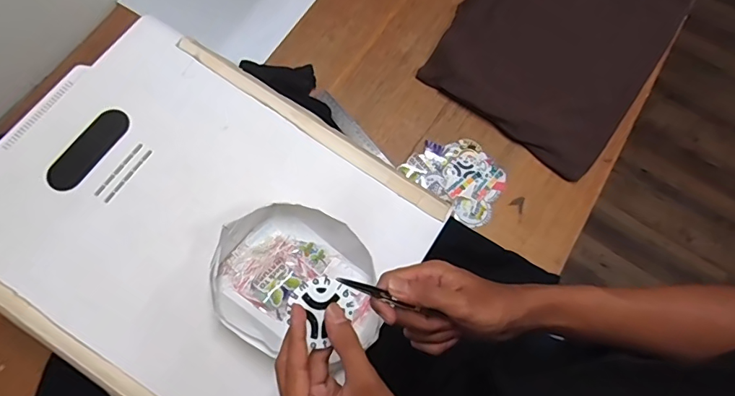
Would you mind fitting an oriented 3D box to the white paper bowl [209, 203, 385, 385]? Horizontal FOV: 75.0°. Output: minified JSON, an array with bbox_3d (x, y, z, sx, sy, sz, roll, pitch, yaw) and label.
[{"bbox_3d":[-0.078,0.095,0.549,0.188,0.068,0.160,13,73,-1],"label":"white paper bowl"}]

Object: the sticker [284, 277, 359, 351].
[{"bbox_3d":[-0.036,0.087,0.388,0.049,0.006,0.050,41,76,-7],"label":"sticker"}]

